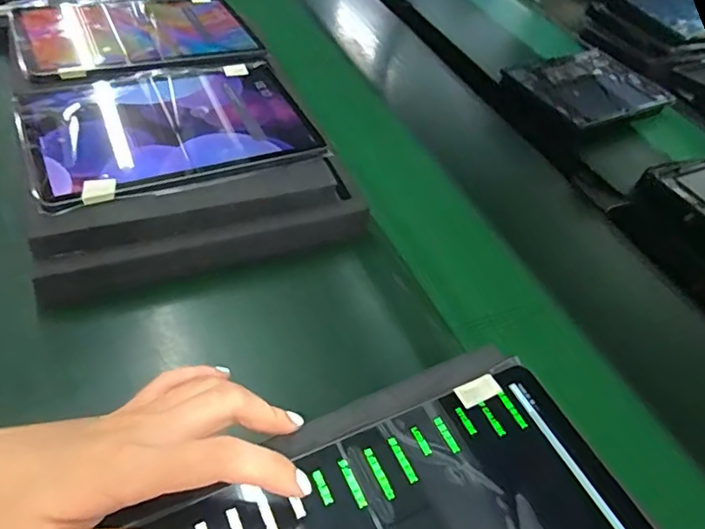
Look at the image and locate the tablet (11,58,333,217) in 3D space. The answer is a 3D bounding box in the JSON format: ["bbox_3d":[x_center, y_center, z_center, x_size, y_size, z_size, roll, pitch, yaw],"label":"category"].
[{"bbox_3d":[-0.172,-0.136,0.515,0.259,0.010,0.171,-17,57,-24],"label":"tablet"}]

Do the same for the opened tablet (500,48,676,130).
[{"bbox_3d":[0.373,-0.273,0.823,0.279,0.019,0.159,-22,60,-30],"label":"opened tablet"}]

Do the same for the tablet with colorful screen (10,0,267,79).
[{"bbox_3d":[-0.247,-0.272,0.620,0.251,0.011,0.179,-14,53,-23],"label":"tablet with colorful screen"}]

